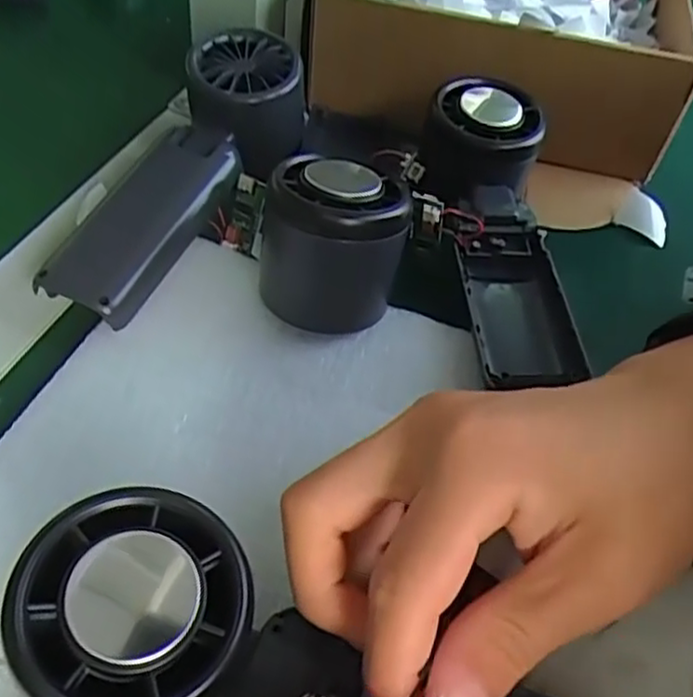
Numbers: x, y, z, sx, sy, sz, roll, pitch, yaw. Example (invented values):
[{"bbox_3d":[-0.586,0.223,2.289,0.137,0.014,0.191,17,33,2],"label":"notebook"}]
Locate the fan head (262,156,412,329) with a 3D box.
[{"bbox_3d":[-0.005,-0.042,0.282,0.055,0.058,0.053,14,49,3],"label":"fan head"}]

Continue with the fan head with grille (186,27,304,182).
[{"bbox_3d":[-0.048,-0.121,0.340,0.052,0.046,0.051,-3,50,-9],"label":"fan head with grille"}]

